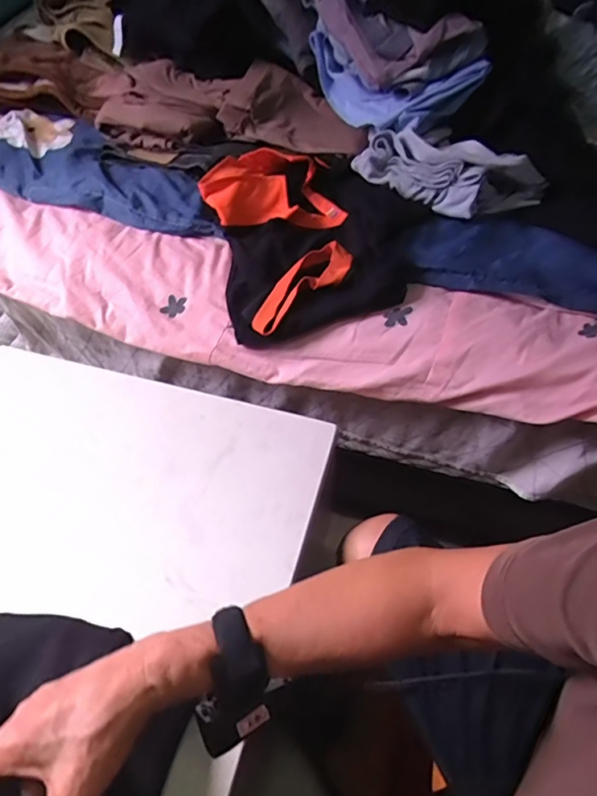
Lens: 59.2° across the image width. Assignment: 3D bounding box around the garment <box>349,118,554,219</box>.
[{"bbox_3d":[0.203,-0.313,0.710,0.233,0.054,0.095,27,60,19],"label":"garment"}]

